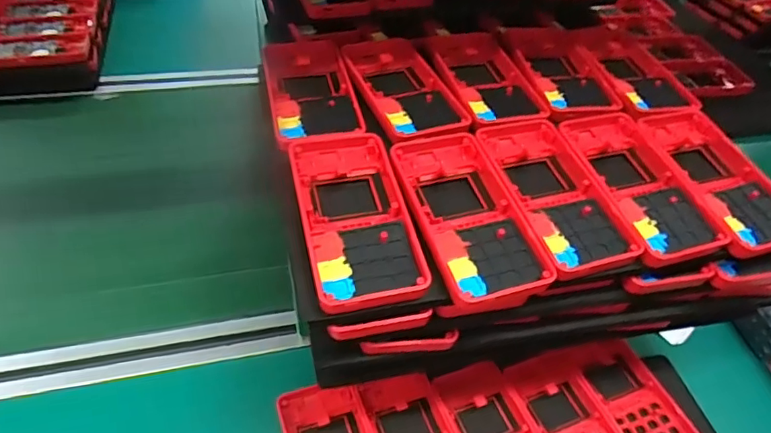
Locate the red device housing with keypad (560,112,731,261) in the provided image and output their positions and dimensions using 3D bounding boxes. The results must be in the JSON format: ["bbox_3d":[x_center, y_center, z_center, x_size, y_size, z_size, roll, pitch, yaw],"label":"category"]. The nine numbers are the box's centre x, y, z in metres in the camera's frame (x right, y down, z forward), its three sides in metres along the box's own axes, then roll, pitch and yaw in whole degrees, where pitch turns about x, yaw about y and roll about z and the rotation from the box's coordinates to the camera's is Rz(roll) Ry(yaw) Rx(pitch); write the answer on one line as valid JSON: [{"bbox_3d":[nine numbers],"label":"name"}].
[{"bbox_3d":[0.166,-0.025,0.360,0.064,0.022,0.124,-9,47,-14],"label":"red device housing with keypad"}]

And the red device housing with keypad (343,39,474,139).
[{"bbox_3d":[0.012,-0.101,0.413,0.063,0.019,0.121,-13,48,-18],"label":"red device housing with keypad"}]

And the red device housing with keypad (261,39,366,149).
[{"bbox_3d":[-0.057,-0.094,0.404,0.061,0.023,0.131,-7,47,-13],"label":"red device housing with keypad"}]

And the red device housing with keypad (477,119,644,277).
[{"bbox_3d":[0.108,-0.019,0.351,0.064,0.022,0.129,-11,47,-16],"label":"red device housing with keypad"}]

